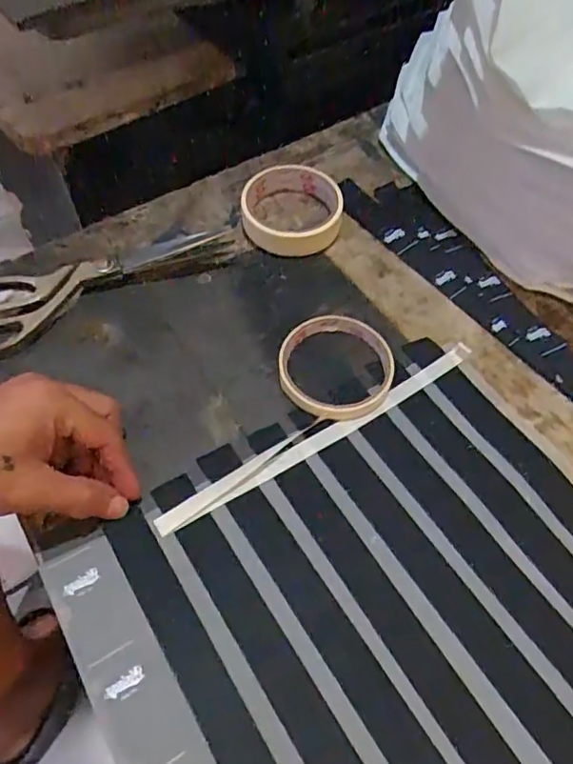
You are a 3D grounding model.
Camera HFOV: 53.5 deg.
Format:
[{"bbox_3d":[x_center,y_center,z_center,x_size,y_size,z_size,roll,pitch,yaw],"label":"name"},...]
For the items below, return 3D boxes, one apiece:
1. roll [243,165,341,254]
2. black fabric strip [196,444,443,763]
[{"bbox_3d":[0.005,-0.153,0.501,0.085,0.027,0.086,1,56,-2],"label":"roll"},{"bbox_3d":[0.031,0.154,0.325,0.026,0.009,0.288,-28,62,-20],"label":"black fabric strip"}]

